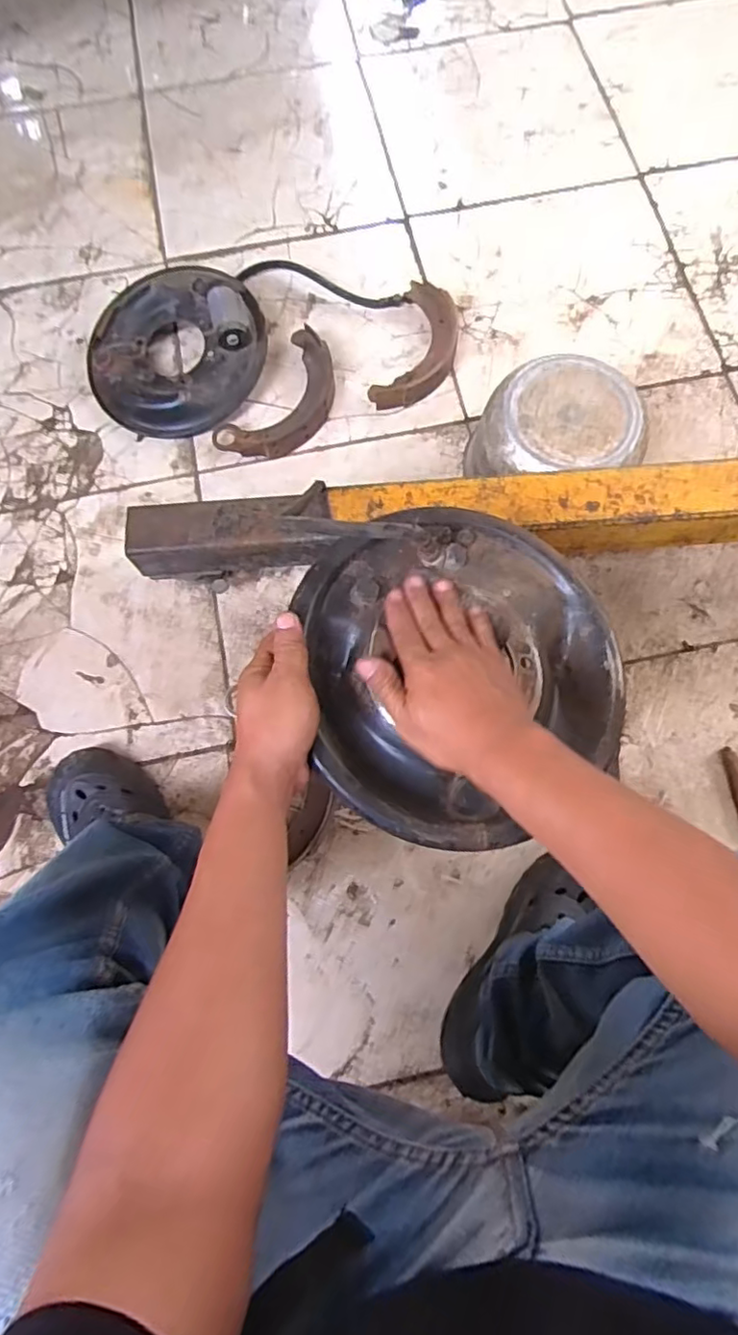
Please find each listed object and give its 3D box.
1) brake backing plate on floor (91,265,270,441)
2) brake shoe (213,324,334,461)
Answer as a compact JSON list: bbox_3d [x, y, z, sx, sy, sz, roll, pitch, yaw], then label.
[{"bbox_3d":[-0.292,-0.474,0.899,0.255,0.086,0.256,0,76,1],"label":"brake backing plate on floor"},{"bbox_3d":[-0.120,-0.388,0.898,0.119,0.033,0.224,35,79,10],"label":"brake shoe"}]

